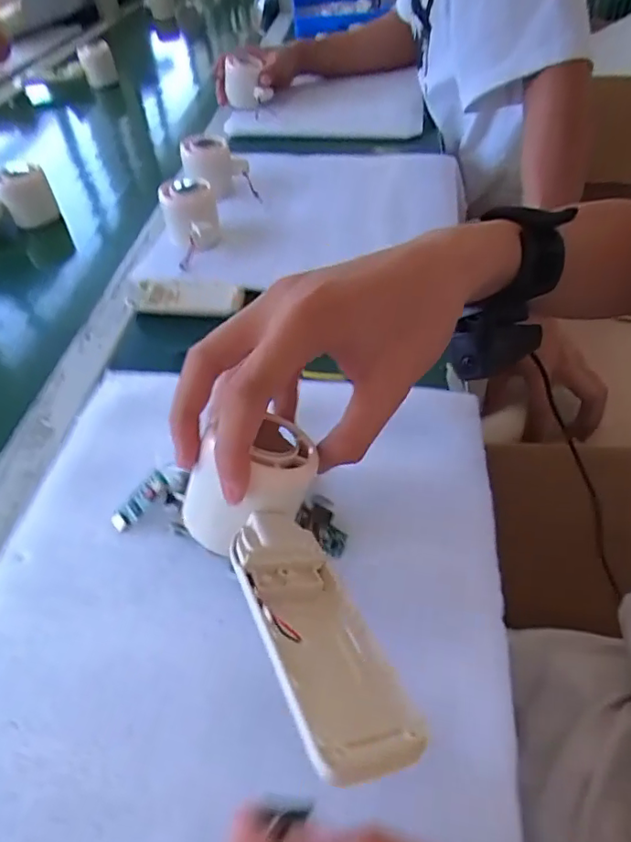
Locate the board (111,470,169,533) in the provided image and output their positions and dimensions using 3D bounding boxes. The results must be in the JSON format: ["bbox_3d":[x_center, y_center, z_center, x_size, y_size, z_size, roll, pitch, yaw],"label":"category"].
[{"bbox_3d":[-0.103,0.047,0.320,0.040,0.007,0.017,-47,55,-1],"label":"board"}]

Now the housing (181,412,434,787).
[{"bbox_3d":[-0.011,0.062,0.225,0.061,0.038,0.152,-19,48,-13],"label":"housing"}]

